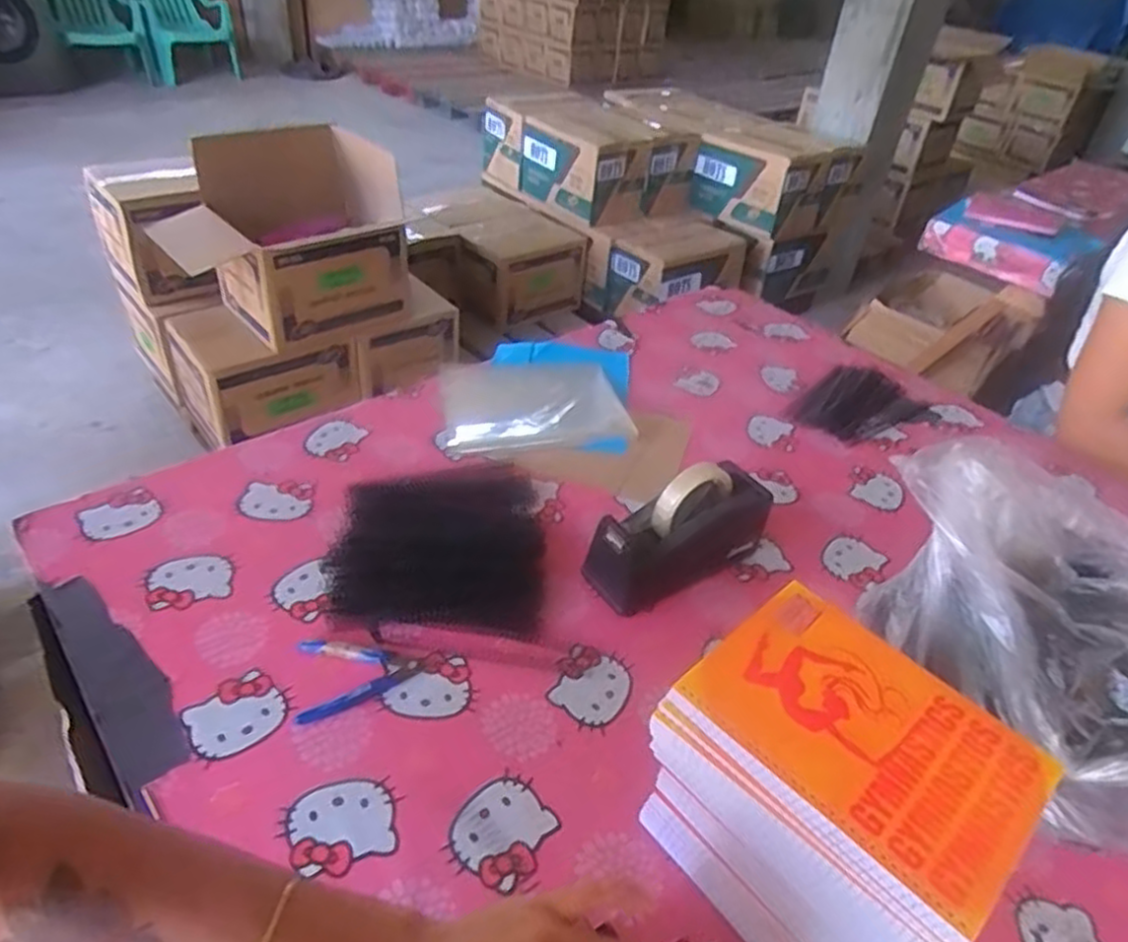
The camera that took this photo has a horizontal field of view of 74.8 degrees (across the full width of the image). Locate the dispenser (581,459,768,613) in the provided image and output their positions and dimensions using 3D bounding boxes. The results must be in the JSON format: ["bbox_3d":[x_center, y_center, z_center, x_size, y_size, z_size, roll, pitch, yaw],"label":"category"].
[{"bbox_3d":[0.119,0.065,0.784,0.215,0.121,0.066,-18,44,-30],"label":"dispenser"}]

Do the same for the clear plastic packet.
[{"bbox_3d":[-0.046,-0.104,1.054,0.244,0.022,0.221,-2,38,-12],"label":"clear plastic packet"}]

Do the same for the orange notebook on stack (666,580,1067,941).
[{"bbox_3d":[0.188,0.163,0.463,0.146,0.013,0.193,-26,49,-36],"label":"orange notebook on stack"}]

